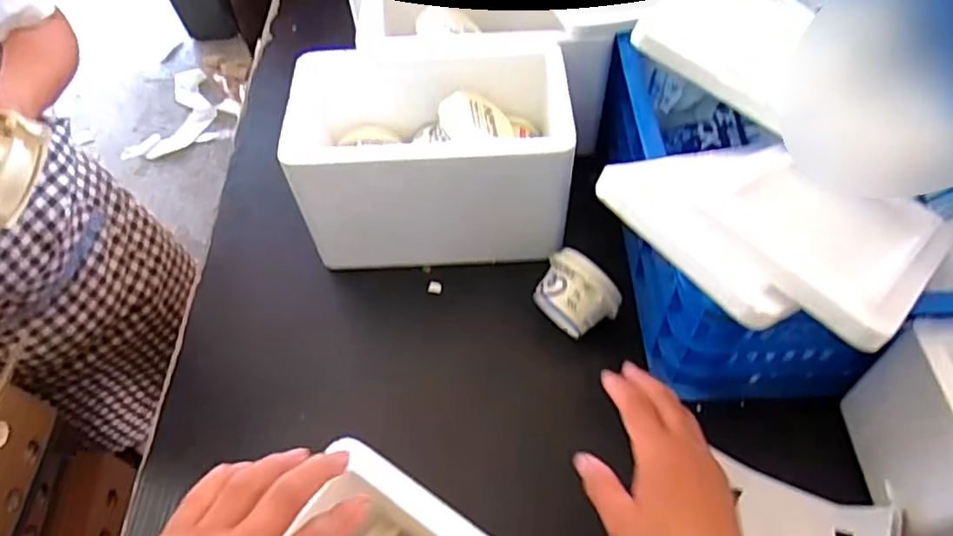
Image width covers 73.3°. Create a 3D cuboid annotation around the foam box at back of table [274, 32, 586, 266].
[{"bbox_3d":[-0.045,-0.134,0.727,0.276,0.180,0.210,-2,55,2],"label":"foam box at back of table"}]

